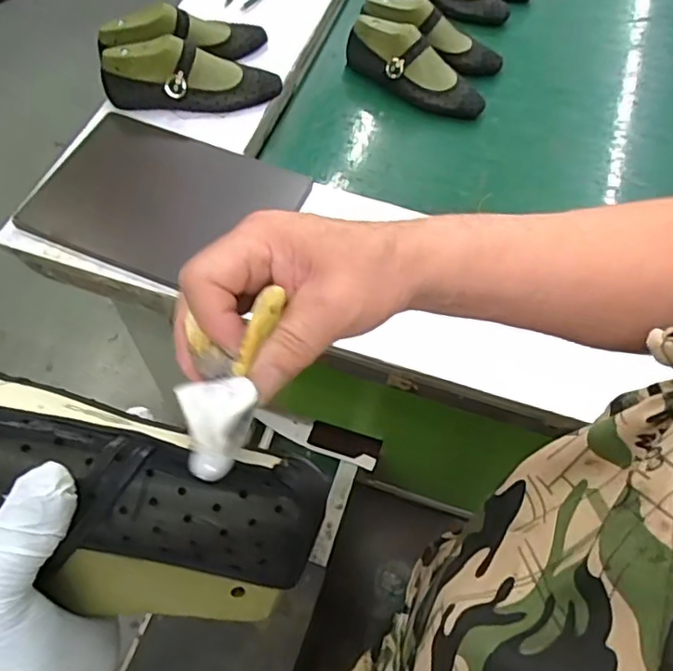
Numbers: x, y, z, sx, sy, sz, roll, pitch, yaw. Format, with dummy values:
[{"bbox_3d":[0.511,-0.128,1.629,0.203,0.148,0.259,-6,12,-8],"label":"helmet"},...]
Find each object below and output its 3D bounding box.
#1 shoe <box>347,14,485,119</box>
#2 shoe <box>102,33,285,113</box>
[{"bbox_3d":[0.129,-0.450,1.006,0.259,0.070,0.085,29,63,14],"label":"shoe"},{"bbox_3d":[-0.217,-0.396,0.909,0.260,0.079,0.079,-1,60,-3],"label":"shoe"}]

